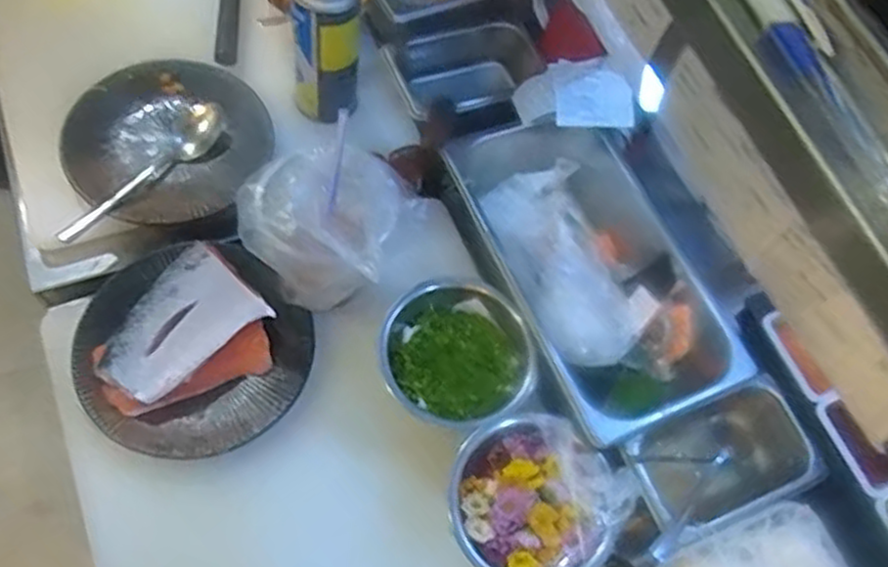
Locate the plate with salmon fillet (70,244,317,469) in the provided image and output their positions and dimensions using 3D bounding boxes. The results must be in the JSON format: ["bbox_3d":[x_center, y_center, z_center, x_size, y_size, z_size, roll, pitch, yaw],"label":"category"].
[{"bbox_3d":[-0.223,0.053,0.630,0.194,0.051,0.180,1,66,-2],"label":"plate with salmon fillet"}]

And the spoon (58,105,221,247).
[{"bbox_3d":[-0.290,-0.105,0.711,0.040,0.028,0.192,35,69,12],"label":"spoon"}]

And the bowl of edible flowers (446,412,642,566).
[{"bbox_3d":[0.073,0.181,0.602,0.132,0.049,0.133,1,66,-2],"label":"bowl of edible flowers"}]

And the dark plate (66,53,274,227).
[{"bbox_3d":[-0.277,-0.153,0.739,0.184,0.044,0.197,4,64,-9],"label":"dark plate"}]

